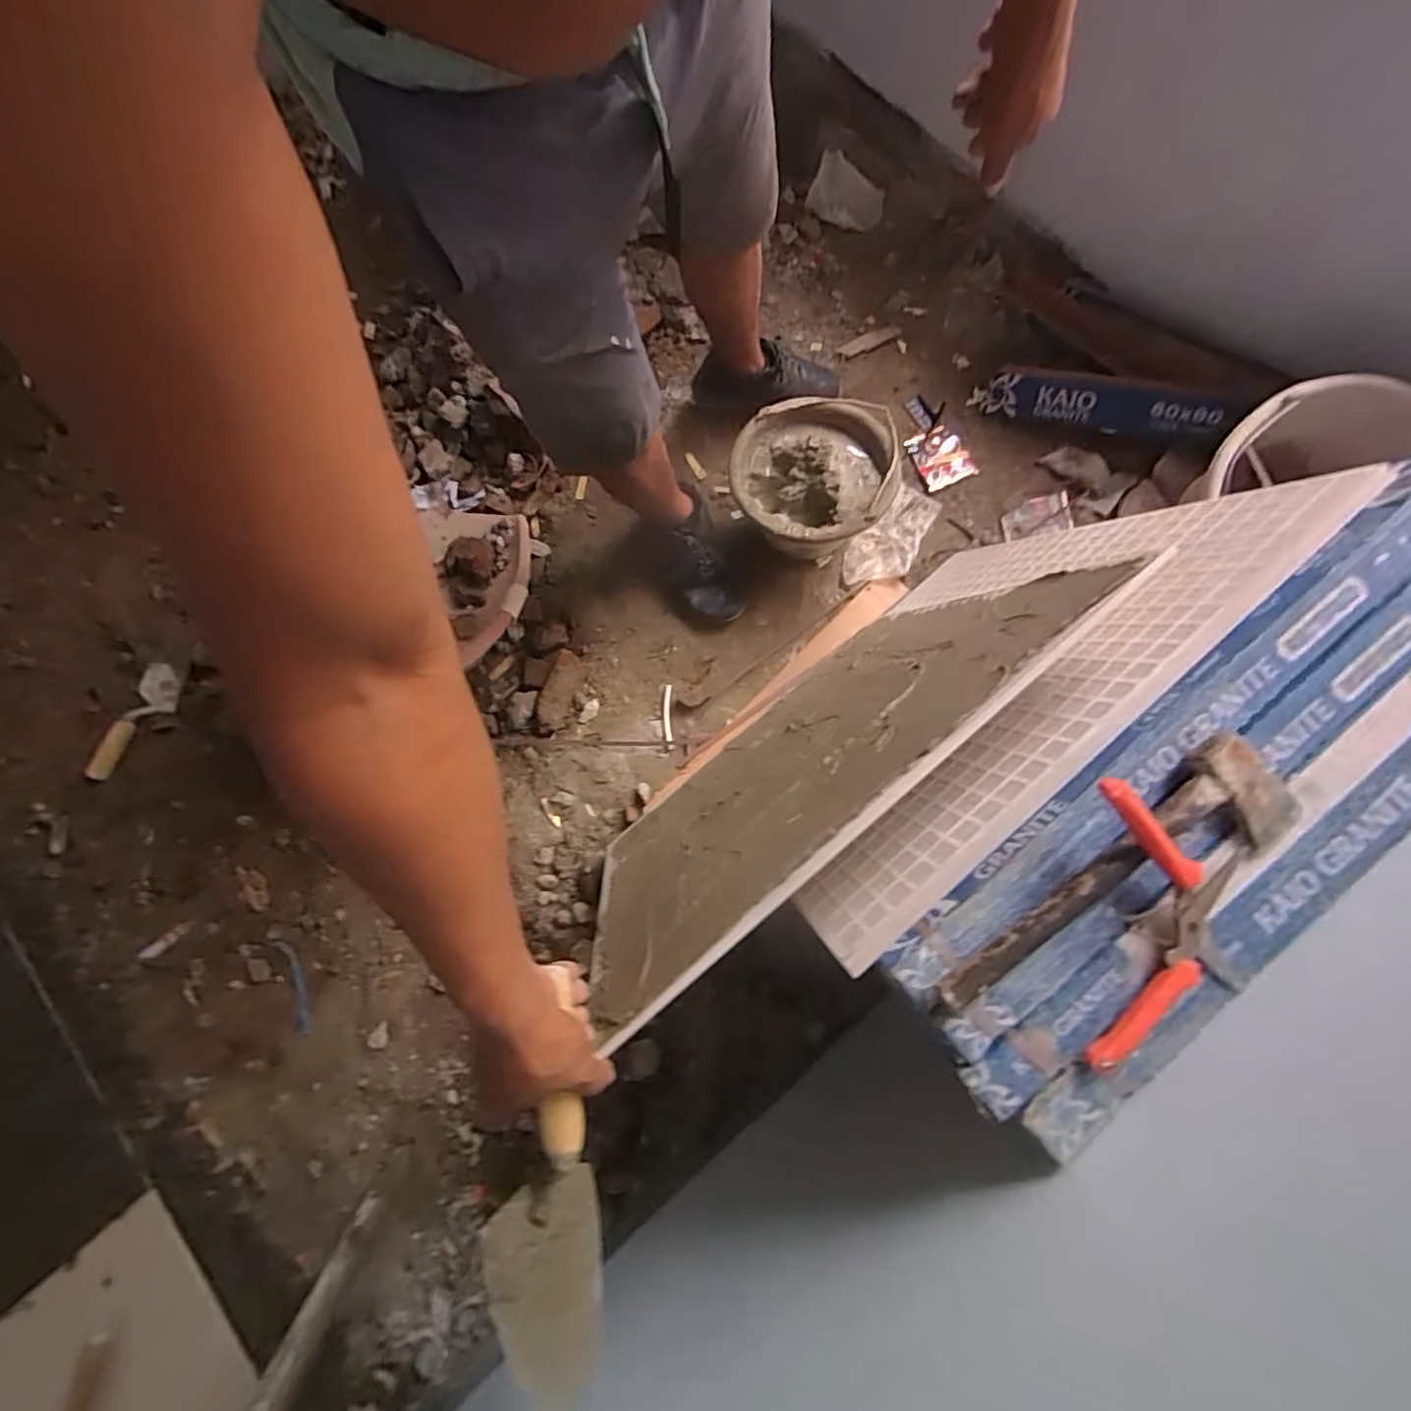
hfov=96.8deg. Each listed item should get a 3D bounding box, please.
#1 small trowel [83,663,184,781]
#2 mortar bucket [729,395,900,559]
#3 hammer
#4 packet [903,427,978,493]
[{"bbox_3d":[-1.069,0.032,1.184,0.096,0.035,0.234,11,79,6],"label":"small trowel"},{"bbox_3d":[0.170,-0.360,1.046,0.246,0.165,0.252,-1,78,4],"label":"mortar bucket"},{"bbox_3d":[0.290,0.132,0.434,0.277,0.039,0.081,-40,79,-5],"label":"hammer"},{"bbox_3d":[0.419,-0.446,1.122,0.083,0.011,0.113,-25,79,14],"label":"packet"}]

